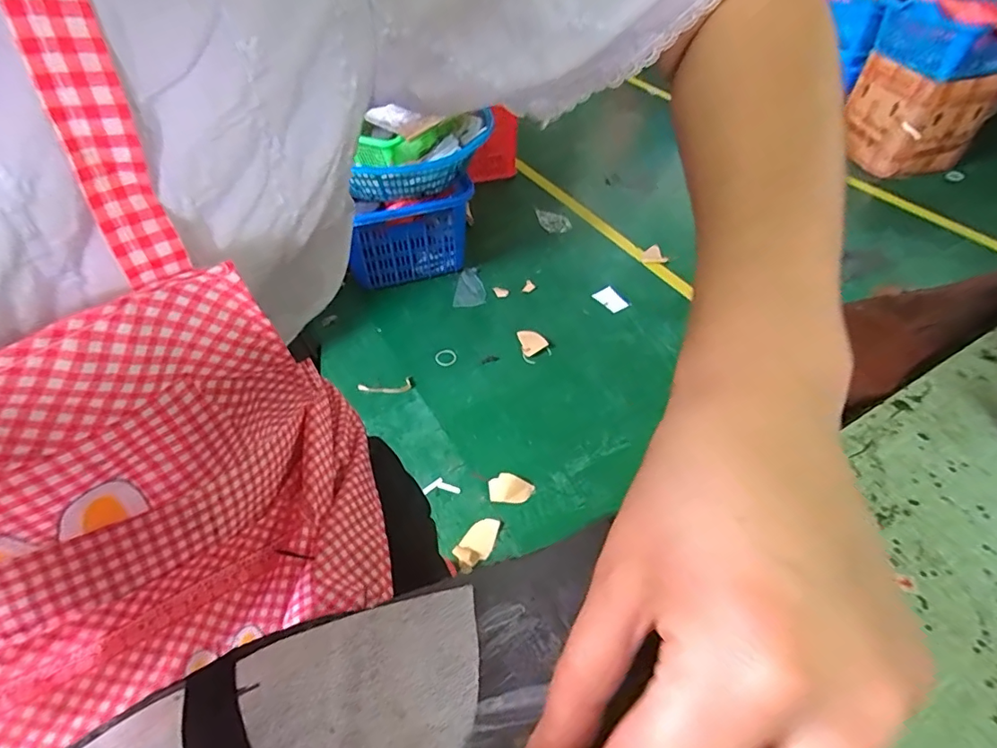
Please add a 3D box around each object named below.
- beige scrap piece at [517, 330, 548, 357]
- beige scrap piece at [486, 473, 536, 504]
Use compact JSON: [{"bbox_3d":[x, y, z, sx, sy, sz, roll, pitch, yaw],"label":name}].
[{"bbox_3d":[0.089,-0.092,1.386,0.067,0.009,0.088,-27,54,-3],"label":"beige scrap piece"},{"bbox_3d":[0.025,0.245,1.076,0.096,0.016,0.066,7,48,7],"label":"beige scrap piece"}]

